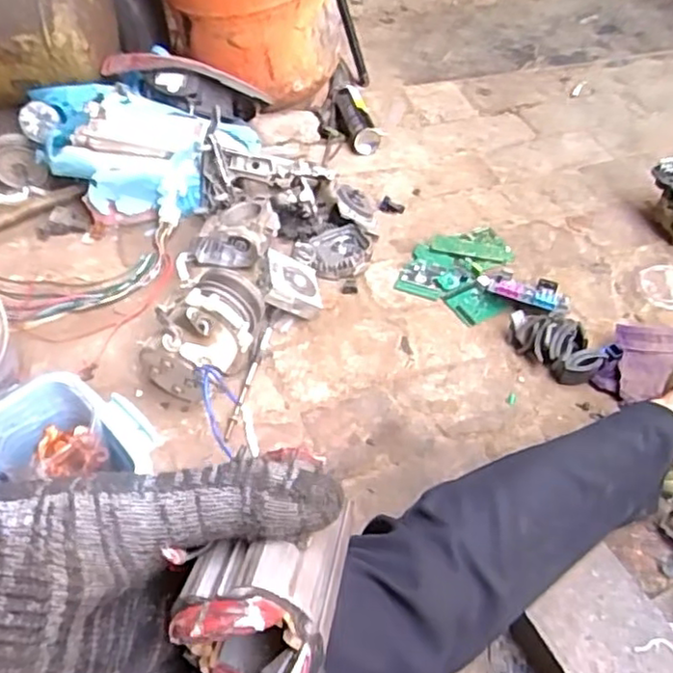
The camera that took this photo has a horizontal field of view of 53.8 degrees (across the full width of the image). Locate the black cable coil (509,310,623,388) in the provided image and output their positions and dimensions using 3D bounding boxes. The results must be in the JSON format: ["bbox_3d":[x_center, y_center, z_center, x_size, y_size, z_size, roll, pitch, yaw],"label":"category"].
[{"bbox_3d":[0.296,0.014,0.890,0.144,0.045,0.067,27,55,24],"label":"black cable coil"}]

